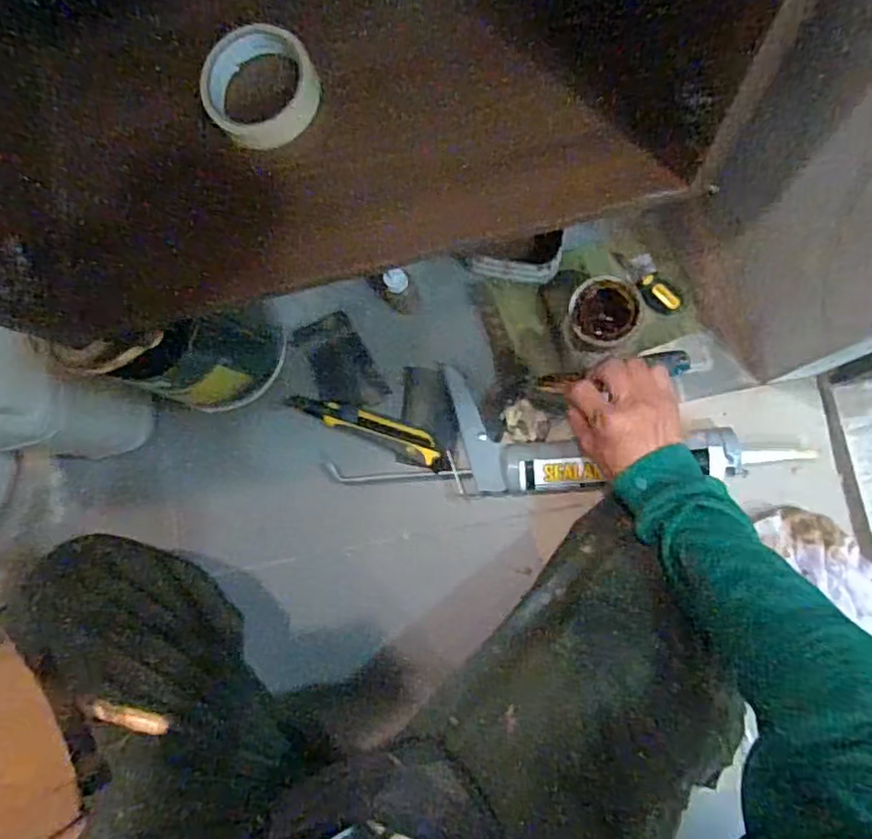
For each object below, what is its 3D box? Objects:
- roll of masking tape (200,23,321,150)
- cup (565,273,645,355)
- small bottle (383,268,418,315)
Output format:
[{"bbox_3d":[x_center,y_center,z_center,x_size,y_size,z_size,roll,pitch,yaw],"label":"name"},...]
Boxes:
[{"bbox_3d":[-0.147,-0.278,0.541,0.091,0.025,0.100,-31,81,5],"label":"roll of masking tape"},{"bbox_3d":[0.180,-0.103,0.687,0.078,0.071,0.078,-1,84,8],"label":"cup"},{"bbox_3d":[-0.041,-0.143,0.720,0.034,0.069,0.034,-1,84,8],"label":"small bottle"}]

